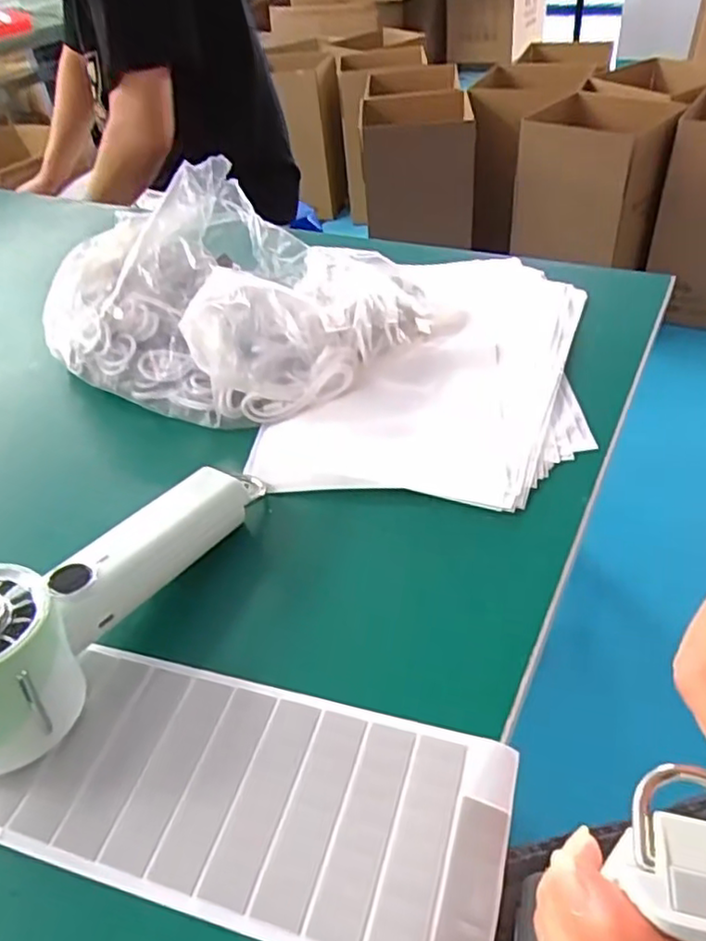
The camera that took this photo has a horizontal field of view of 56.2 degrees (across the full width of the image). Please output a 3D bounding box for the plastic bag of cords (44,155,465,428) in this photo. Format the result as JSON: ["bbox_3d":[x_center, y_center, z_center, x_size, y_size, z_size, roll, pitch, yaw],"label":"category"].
[{"bbox_3d":[-0.080,-0.134,0.475,0.260,0.100,0.198,19,48,25],"label":"plastic bag of cords"}]

